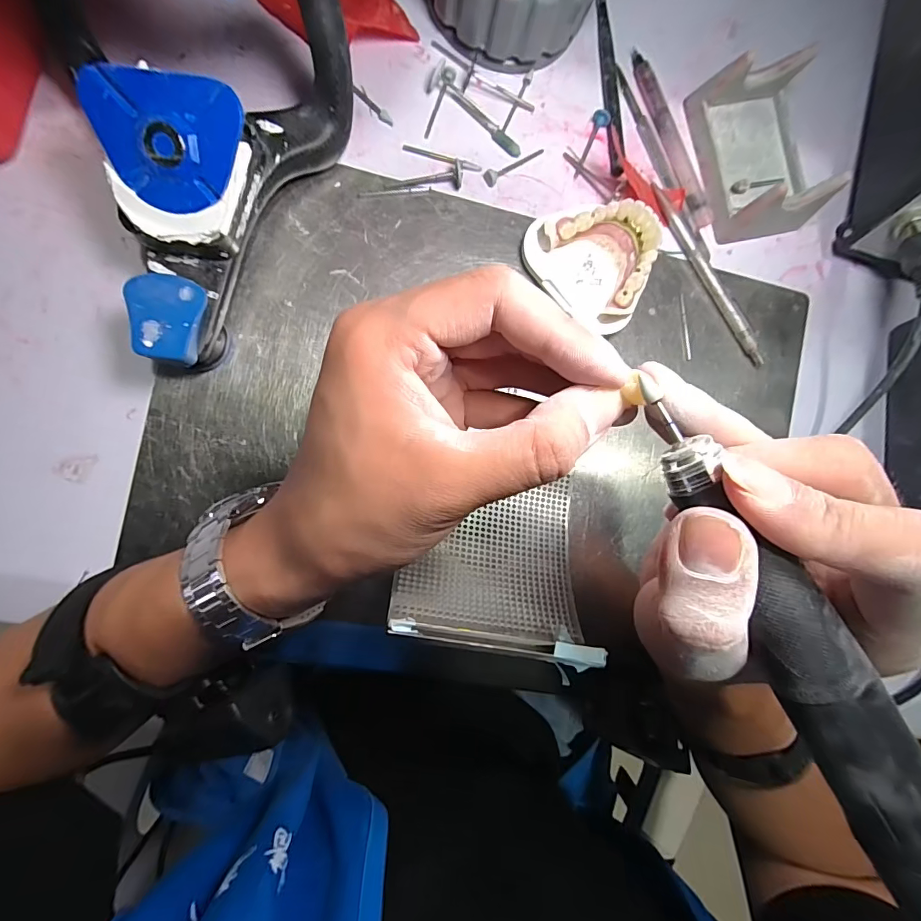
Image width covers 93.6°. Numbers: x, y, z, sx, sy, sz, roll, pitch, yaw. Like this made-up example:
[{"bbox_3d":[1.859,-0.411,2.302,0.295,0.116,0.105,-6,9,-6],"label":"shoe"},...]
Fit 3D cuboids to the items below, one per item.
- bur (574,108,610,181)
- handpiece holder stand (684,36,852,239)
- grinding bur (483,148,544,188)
[{"bbox_3d":[0.083,-0.203,0.277,0.011,0.007,0.043,23,86,-7],"label":"bur"},{"bbox_3d":[0.194,-0.198,0.277,0.070,0.037,0.098,-8,91,-8],"label":"handpiece holder stand"},{"bbox_3d":[0.034,-0.188,0.272,0.044,0.005,0.009,-37,94,-7],"label":"grinding bur"}]

